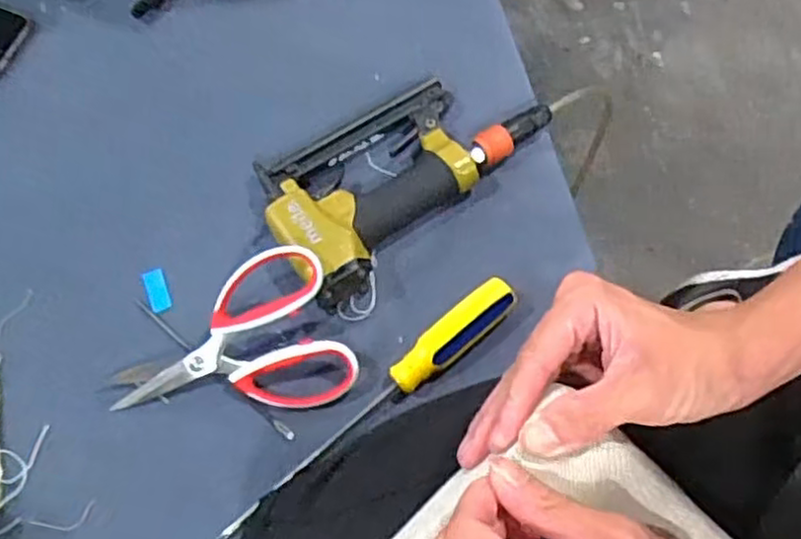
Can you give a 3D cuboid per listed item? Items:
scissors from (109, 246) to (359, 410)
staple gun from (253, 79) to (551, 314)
[{"bbox_3d":[-0.132,0.065,0.552,0.180,0.019,0.117,-21,88,5],"label":"scissors"},{"bbox_3d":[-0.006,-0.093,0.609,0.254,0.038,0.128,-41,74,-14],"label":"staple gun"}]

